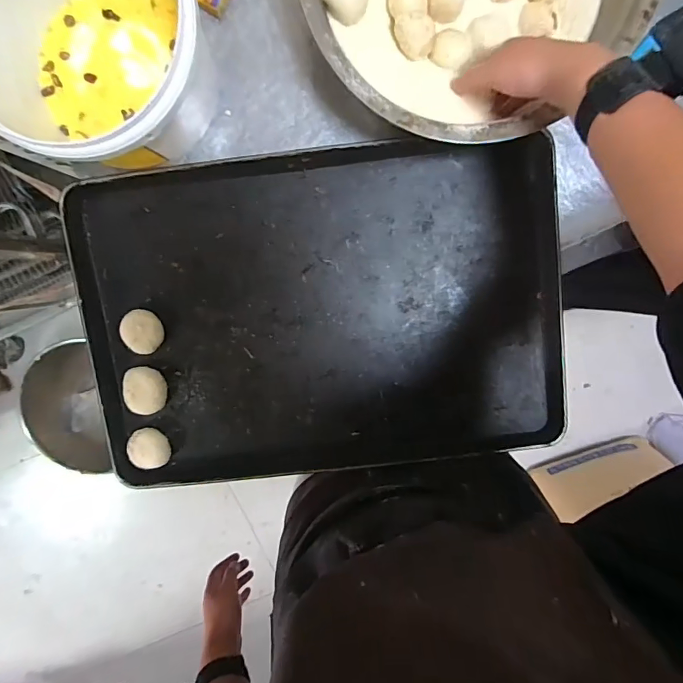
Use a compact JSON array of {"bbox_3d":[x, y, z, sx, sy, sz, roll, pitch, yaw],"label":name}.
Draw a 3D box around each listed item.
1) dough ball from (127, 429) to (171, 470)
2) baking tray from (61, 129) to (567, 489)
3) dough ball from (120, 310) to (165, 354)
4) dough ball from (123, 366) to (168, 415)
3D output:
[{"bbox_3d":[-0.263,0.147,0.589,0.048,0.023,0.058,-44,98,5],"label":"dough ball"},{"bbox_3d":[-0.027,-0.029,0.559,0.599,0.035,0.410,-7,99,1],"label":"baking tray"},{"bbox_3d":[-0.266,-0.012,0.563,0.053,0.031,0.052,0,99,-2],"label":"dough ball"},{"bbox_3d":[-0.268,0.067,0.579,0.058,0.024,0.060,0,99,-2],"label":"dough ball"}]

